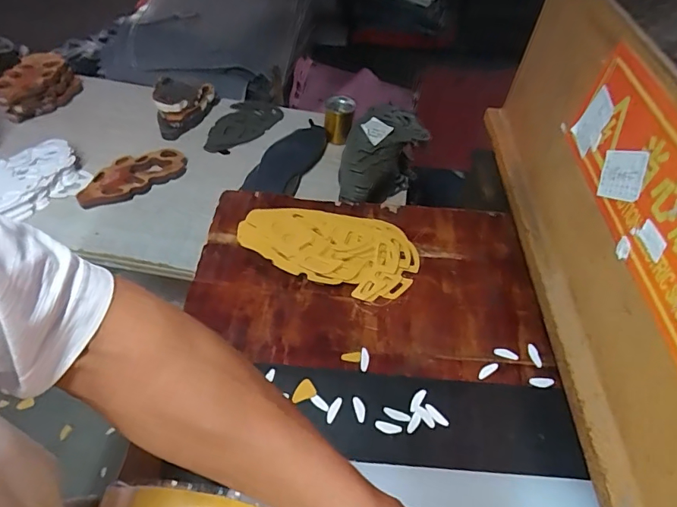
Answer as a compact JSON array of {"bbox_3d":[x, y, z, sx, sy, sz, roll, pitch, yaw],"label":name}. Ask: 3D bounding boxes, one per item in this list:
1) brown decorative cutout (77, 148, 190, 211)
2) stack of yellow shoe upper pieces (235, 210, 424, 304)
[{"bbox_3d":[-0.438,-0.162,0.968,0.099,0.027,0.233,36,52,25],"label":"brown decorative cutout"},{"bbox_3d":[-0.015,-0.011,0.694,0.262,0.037,0.136,16,46,8],"label":"stack of yellow shoe upper pieces"}]

